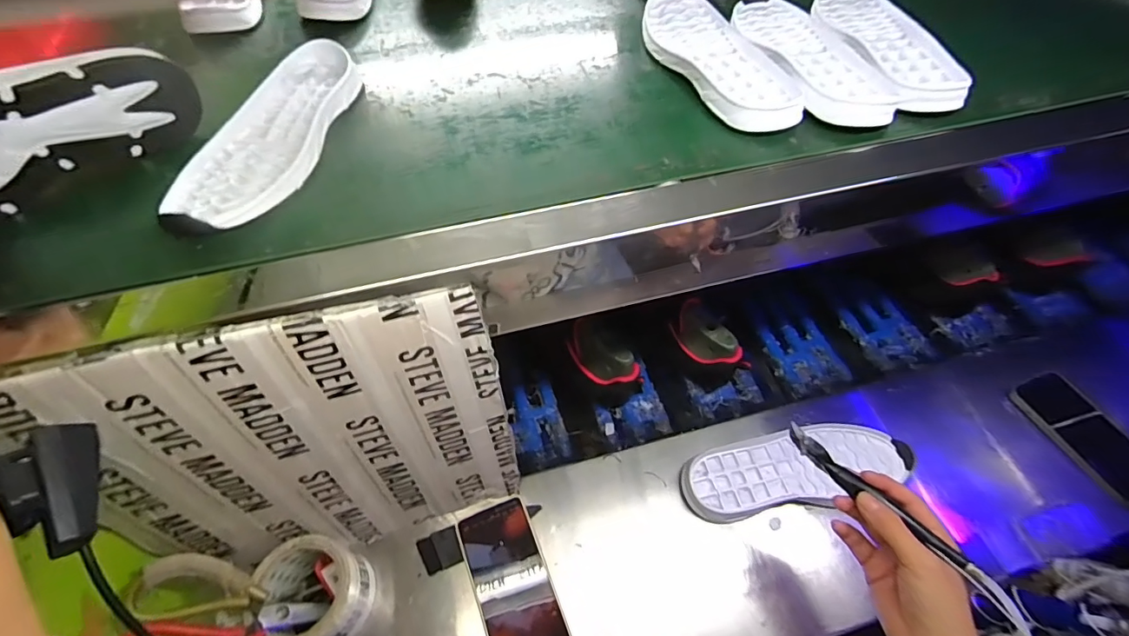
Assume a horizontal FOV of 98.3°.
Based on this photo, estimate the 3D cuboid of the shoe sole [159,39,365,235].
[{"bbox_3d":[-0.254,-0.160,0.421,0.093,0.031,0.236,3,55,4],"label":"shoe sole"}]

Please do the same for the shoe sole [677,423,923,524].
[{"bbox_3d":[0.267,0.175,0.574,0.264,0.026,0.085,-9,49,-6],"label":"shoe sole"}]

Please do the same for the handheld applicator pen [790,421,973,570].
[{"bbox_3d":[0.255,0.148,0.411,0.012,0.017,0.152,-35,56,-20],"label":"handheld applicator pen"}]

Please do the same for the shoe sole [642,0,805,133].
[{"bbox_3d":[0.147,-0.263,0.487,0.098,0.025,0.231,-11,55,-6],"label":"shoe sole"}]

